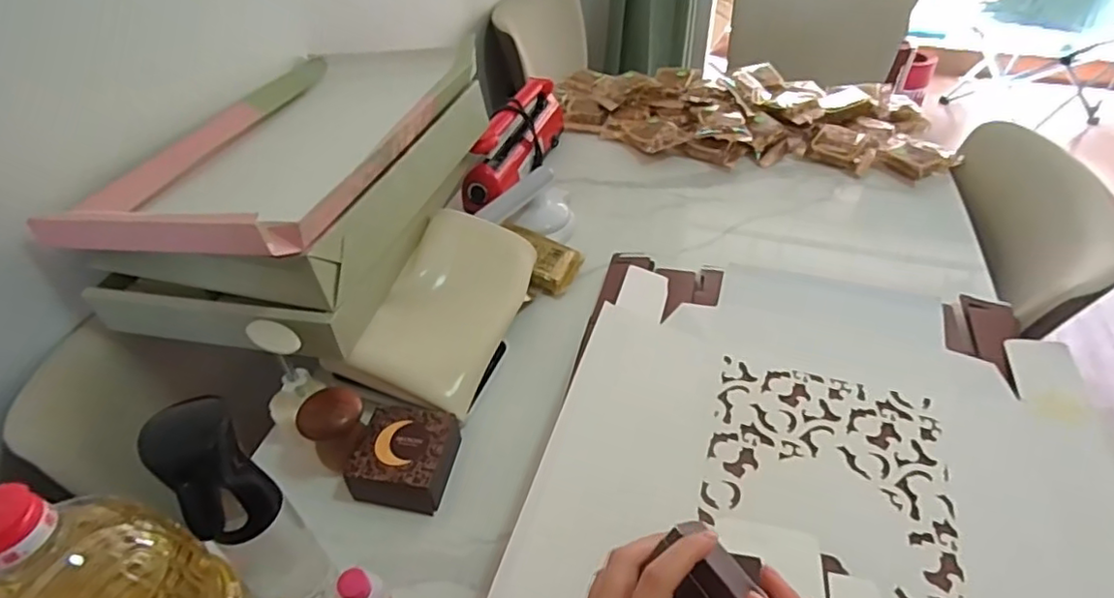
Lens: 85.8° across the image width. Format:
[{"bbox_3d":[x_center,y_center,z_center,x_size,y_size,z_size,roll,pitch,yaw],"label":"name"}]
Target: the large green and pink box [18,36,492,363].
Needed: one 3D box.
[{"bbox_3d":[-0.307,-0.174,0.773,0.327,0.151,0.516,10,44,13],"label":"large green and pink box"}]

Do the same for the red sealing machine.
[{"bbox_3d":[-0.060,-0.271,1.000,0.069,0.109,0.312,15,45,18],"label":"red sealing machine"}]

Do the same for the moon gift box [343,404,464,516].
[{"bbox_3d":[-0.151,0.163,0.606,0.087,0.058,0.096,7,43,10],"label":"moon gift box"}]

